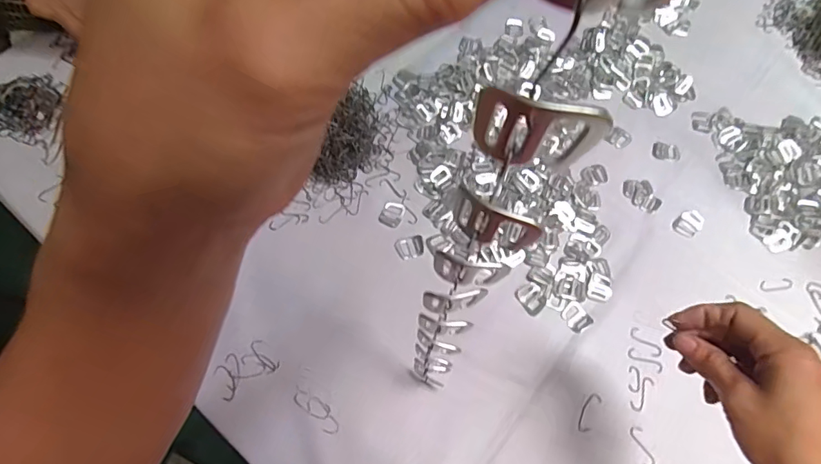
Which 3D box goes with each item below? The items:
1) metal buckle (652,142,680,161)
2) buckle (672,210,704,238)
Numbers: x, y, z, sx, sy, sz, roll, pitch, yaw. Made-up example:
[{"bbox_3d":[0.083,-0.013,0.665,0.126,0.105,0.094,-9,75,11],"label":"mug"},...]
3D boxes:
[{"bbox_3d":[0.335,-0.105,0.633,0.034,0.004,0.027,15,64,7],"label":"metal buckle"},{"bbox_3d":[0.339,-0.011,0.587,0.042,0.004,0.027,-39,70,-18],"label":"buckle"}]

